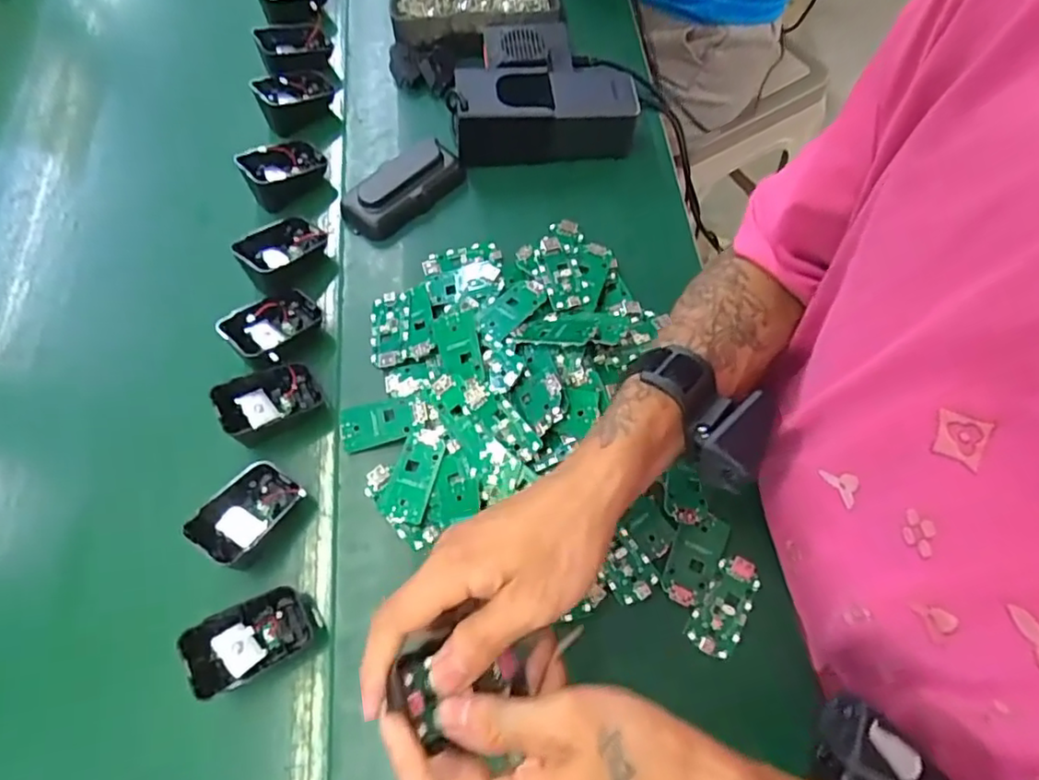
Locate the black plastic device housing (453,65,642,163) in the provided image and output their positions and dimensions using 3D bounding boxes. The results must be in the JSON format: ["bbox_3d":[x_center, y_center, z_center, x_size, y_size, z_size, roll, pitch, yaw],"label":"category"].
[{"bbox_3d":[0.023,-0.243,0.536,0.155,0.056,0.063,-4,66,-1],"label":"black plastic device housing"}]

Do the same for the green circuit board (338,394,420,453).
[{"bbox_3d":[-0.102,0.024,0.437,0.054,0.009,0.031,-15,67,-6],"label":"green circuit board"}]

